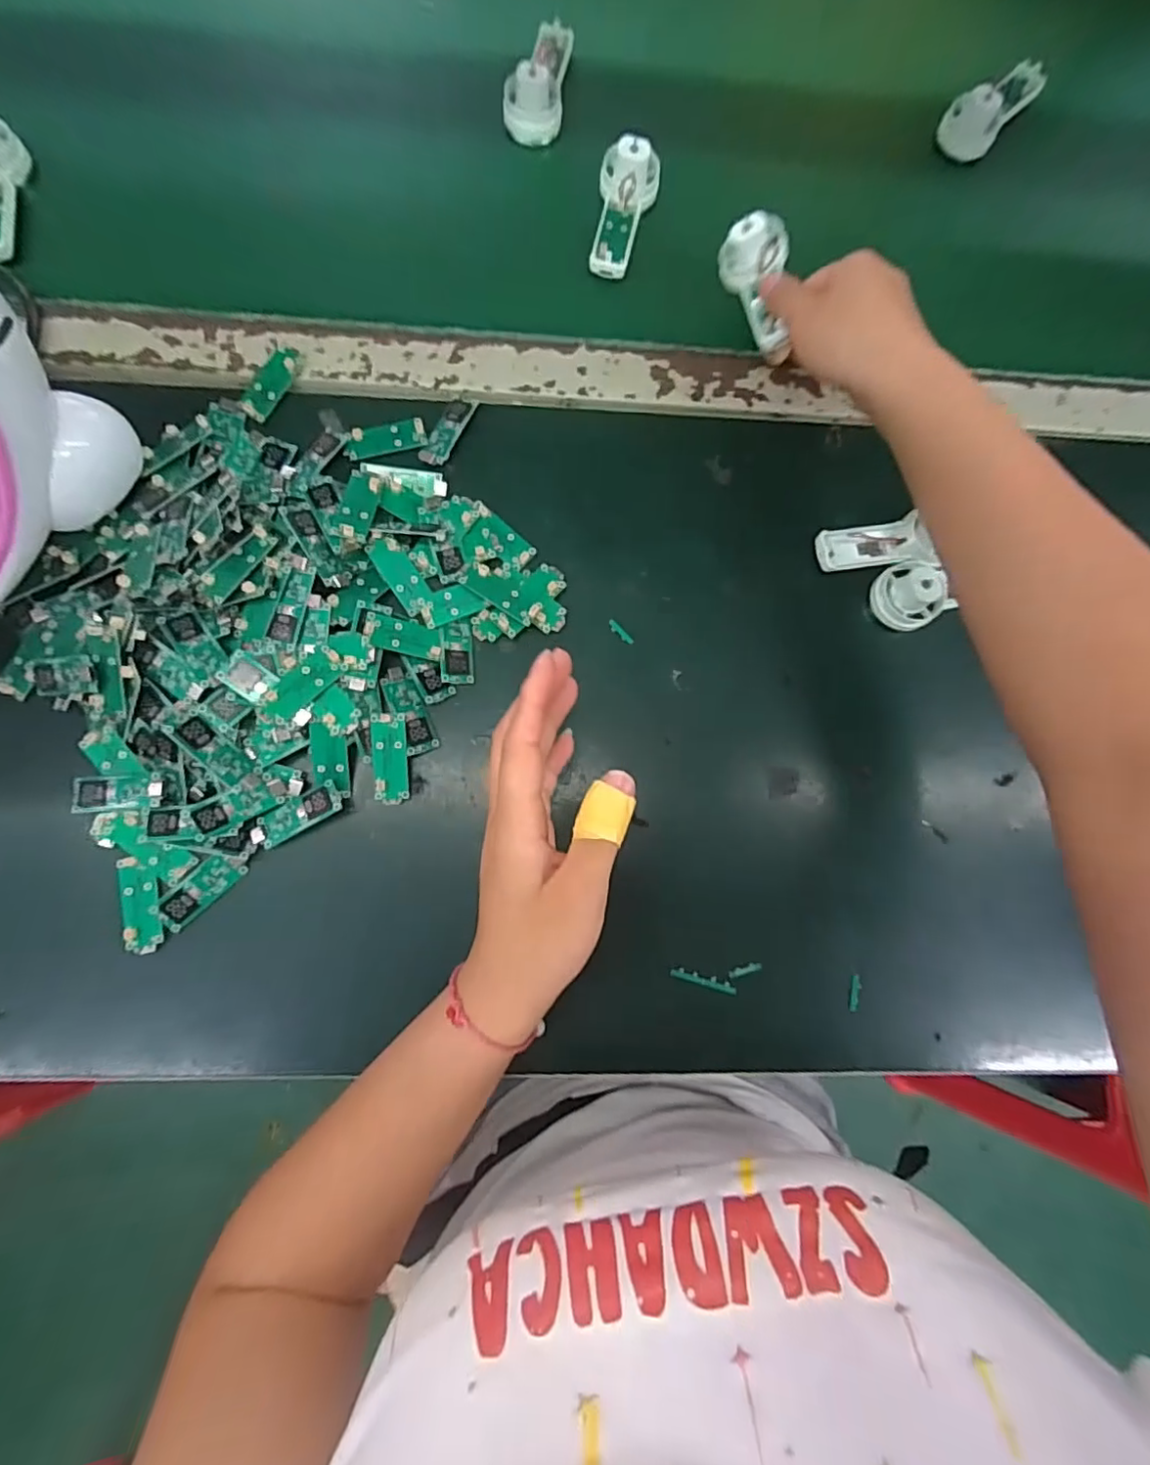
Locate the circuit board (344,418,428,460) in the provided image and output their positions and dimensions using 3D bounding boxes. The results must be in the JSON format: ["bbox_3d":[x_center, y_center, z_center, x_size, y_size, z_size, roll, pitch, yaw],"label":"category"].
[{"bbox_3d":[-0.117,-0.182,0.369,0.049,0.005,0.018,-18,83,-7],"label":"circuit board"}]

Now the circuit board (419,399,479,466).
[{"bbox_3d":[-0.079,-0.187,0.370,0.019,0.004,0.048,27,81,0],"label":"circuit board"}]

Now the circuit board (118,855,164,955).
[{"bbox_3d":[-0.232,0.092,0.320,0.021,0.006,0.050,-7,82,-5],"label":"circuit board"}]

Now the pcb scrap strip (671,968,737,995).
[{"bbox_3d":[0.073,0.139,0.336,0.037,0.004,0.006,16,82,-1],"label":"pcb scrap strip"}]

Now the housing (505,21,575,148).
[{"bbox_3d":[-0.025,-0.454,0.409,0.039,0.033,0.078,7,81,-3],"label":"housing"}]

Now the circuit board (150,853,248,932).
[{"bbox_3d":[-0.202,0.084,0.321,0.048,0.005,0.016,-42,87,-9],"label":"circuit board"}]

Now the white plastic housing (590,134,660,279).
[{"bbox_3d":[0.033,-0.344,0.395,0.036,0.026,0.080,9,81,-3],"label":"white plastic housing"}]

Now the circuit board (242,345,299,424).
[{"bbox_3d":[-0.187,-0.215,0.368,0.017,0.004,0.050,25,81,0],"label":"circuit board"}]

